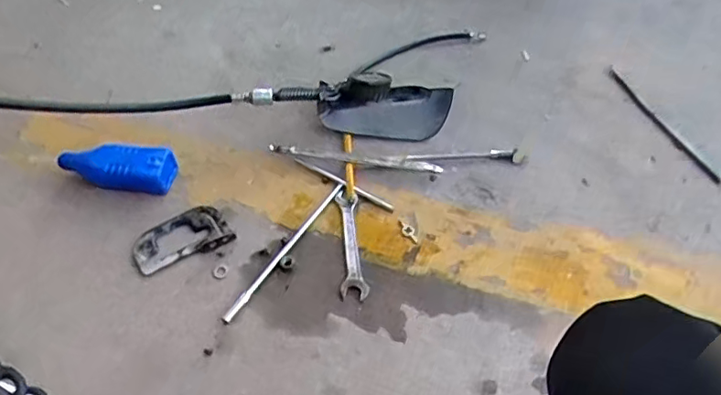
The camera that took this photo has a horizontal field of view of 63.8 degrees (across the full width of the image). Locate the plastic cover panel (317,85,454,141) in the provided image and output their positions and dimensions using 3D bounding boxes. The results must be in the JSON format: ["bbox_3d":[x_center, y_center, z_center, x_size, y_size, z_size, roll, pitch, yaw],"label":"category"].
[{"bbox_3d":[0.044,-0.164,1.030,0.227,0.070,0.111,6,54,4],"label":"plastic cover panel"}]

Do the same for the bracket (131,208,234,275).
[{"bbox_3d":[-0.276,0.061,0.887,0.142,0.018,0.089,-25,51,-14],"label":"bracket"}]

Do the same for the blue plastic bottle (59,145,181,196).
[{"bbox_3d":[-0.398,-0.054,0.943,0.180,0.059,0.064,8,55,6],"label":"blue plastic bottle"}]

